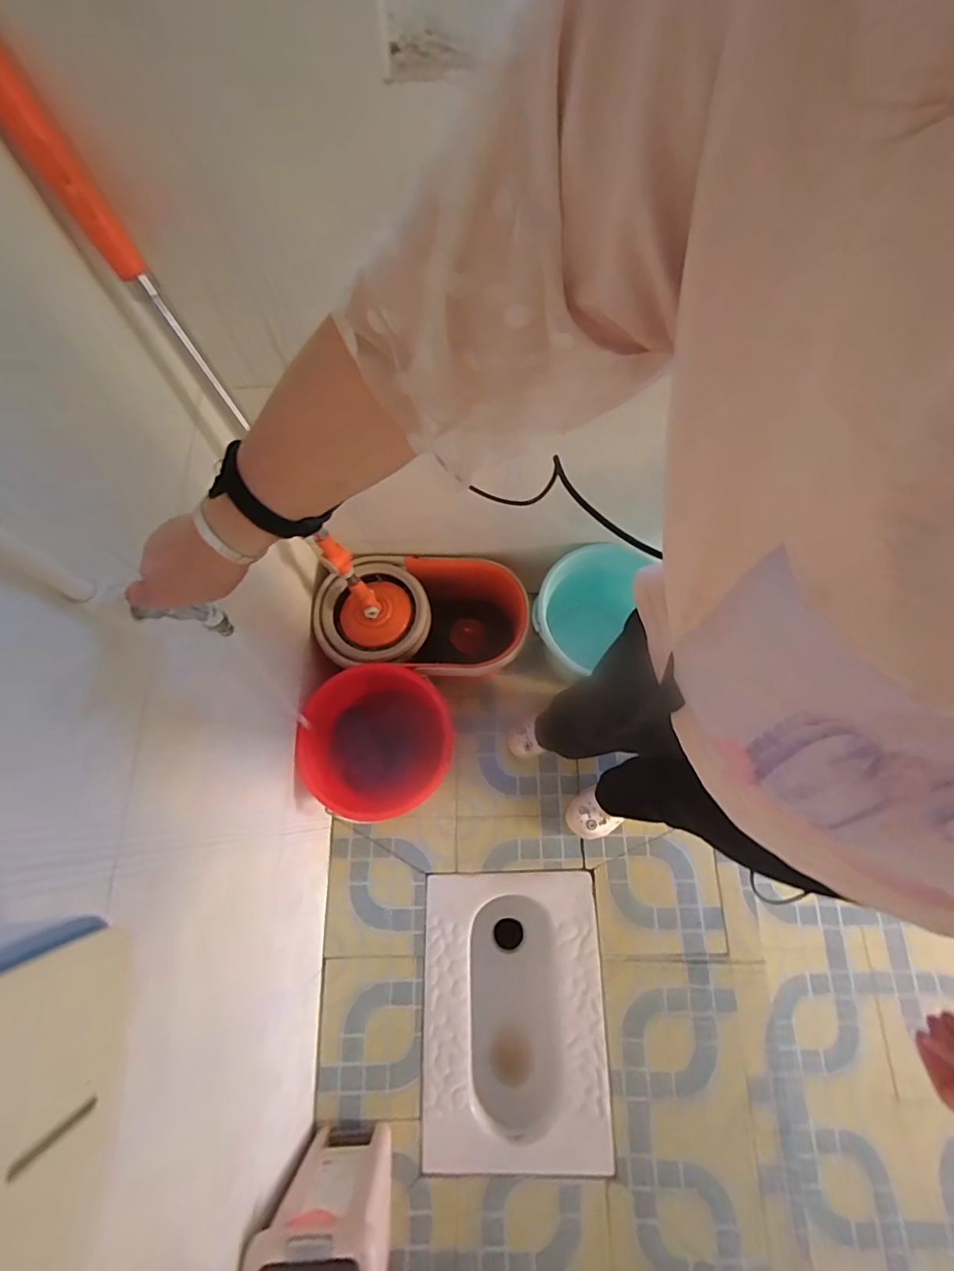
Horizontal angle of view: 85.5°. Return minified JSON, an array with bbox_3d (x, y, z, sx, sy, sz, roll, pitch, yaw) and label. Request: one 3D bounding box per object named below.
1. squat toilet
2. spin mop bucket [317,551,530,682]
[{"bbox_3d":[0.087,0.930,1.320,0.421,0.245,0.613,-2,72,1],"label":"squat toilet"},{"bbox_3d":[-0.117,-0.030,1.267,0.499,0.270,0.321,-8,72,-1],"label":"spin mop bucket"}]

